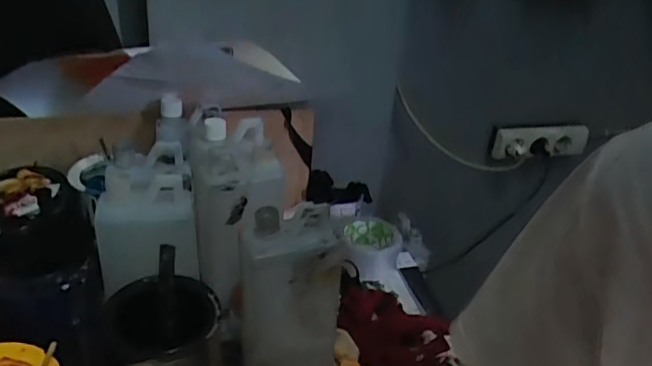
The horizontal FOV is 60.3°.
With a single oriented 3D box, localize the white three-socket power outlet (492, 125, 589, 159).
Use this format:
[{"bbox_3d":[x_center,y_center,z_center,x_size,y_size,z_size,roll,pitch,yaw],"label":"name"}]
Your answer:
[{"bbox_3d":[0.418,-0.082,1.095,0.202,0.060,0.038,-4,8,-19],"label":"white three-socket power outlet"}]

